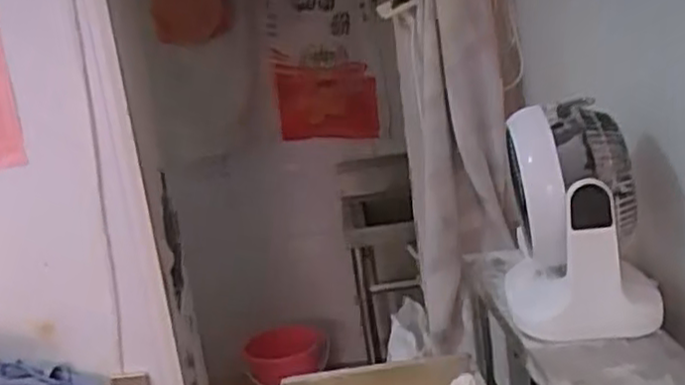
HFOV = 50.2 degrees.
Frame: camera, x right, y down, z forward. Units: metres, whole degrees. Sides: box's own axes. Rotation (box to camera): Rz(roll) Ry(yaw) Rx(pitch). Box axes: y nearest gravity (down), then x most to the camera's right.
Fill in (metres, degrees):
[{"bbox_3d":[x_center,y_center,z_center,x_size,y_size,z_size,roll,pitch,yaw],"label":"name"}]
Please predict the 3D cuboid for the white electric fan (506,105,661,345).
[{"bbox_3d":[0.286,0.030,0.916,0.122,0.270,0.181,-9,12,-4],"label":"white electric fan"}]

